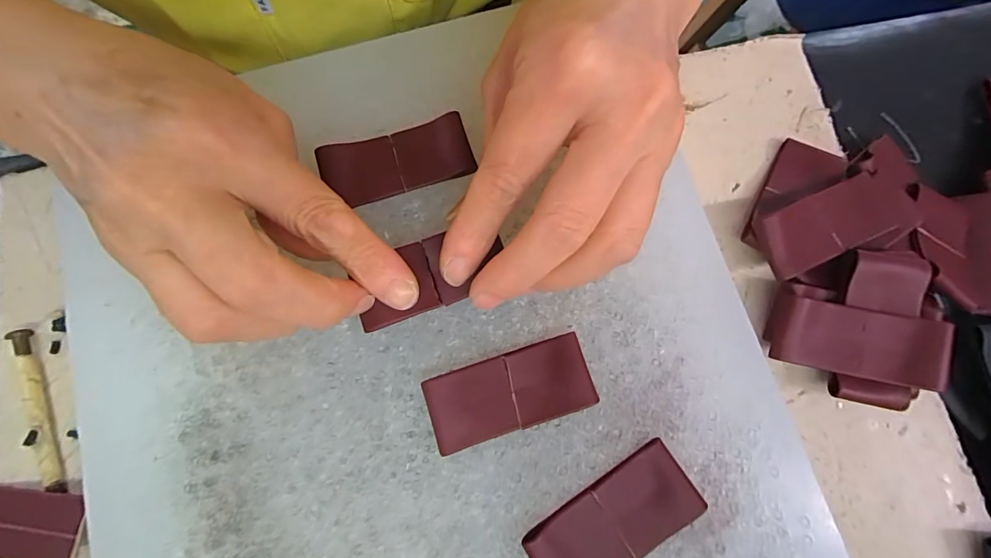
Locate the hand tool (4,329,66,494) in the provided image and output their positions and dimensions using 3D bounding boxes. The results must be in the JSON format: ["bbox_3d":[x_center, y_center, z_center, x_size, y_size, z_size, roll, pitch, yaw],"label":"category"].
[{"bbox_3d":[-0.188,0.054,0.172,0.006,0.008,0.068,-24,78,-5],"label":"hand tool"}]

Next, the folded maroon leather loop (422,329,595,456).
[{"bbox_3d":[0.005,0.042,0.155,0.059,0.006,0.027,-18,78,-3],"label":"folded maroon leather loop"}]

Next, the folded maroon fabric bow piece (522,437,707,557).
[{"bbox_3d":[0.041,0.086,0.147,0.060,0.007,0.028,-34,79,-7],"label":"folded maroon fabric bow piece"}]

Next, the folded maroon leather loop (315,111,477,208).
[{"bbox_3d":[-0.040,-0.048,0.173,0.059,0.007,0.028,-19,78,-4],"label":"folded maroon leather loop"}]

